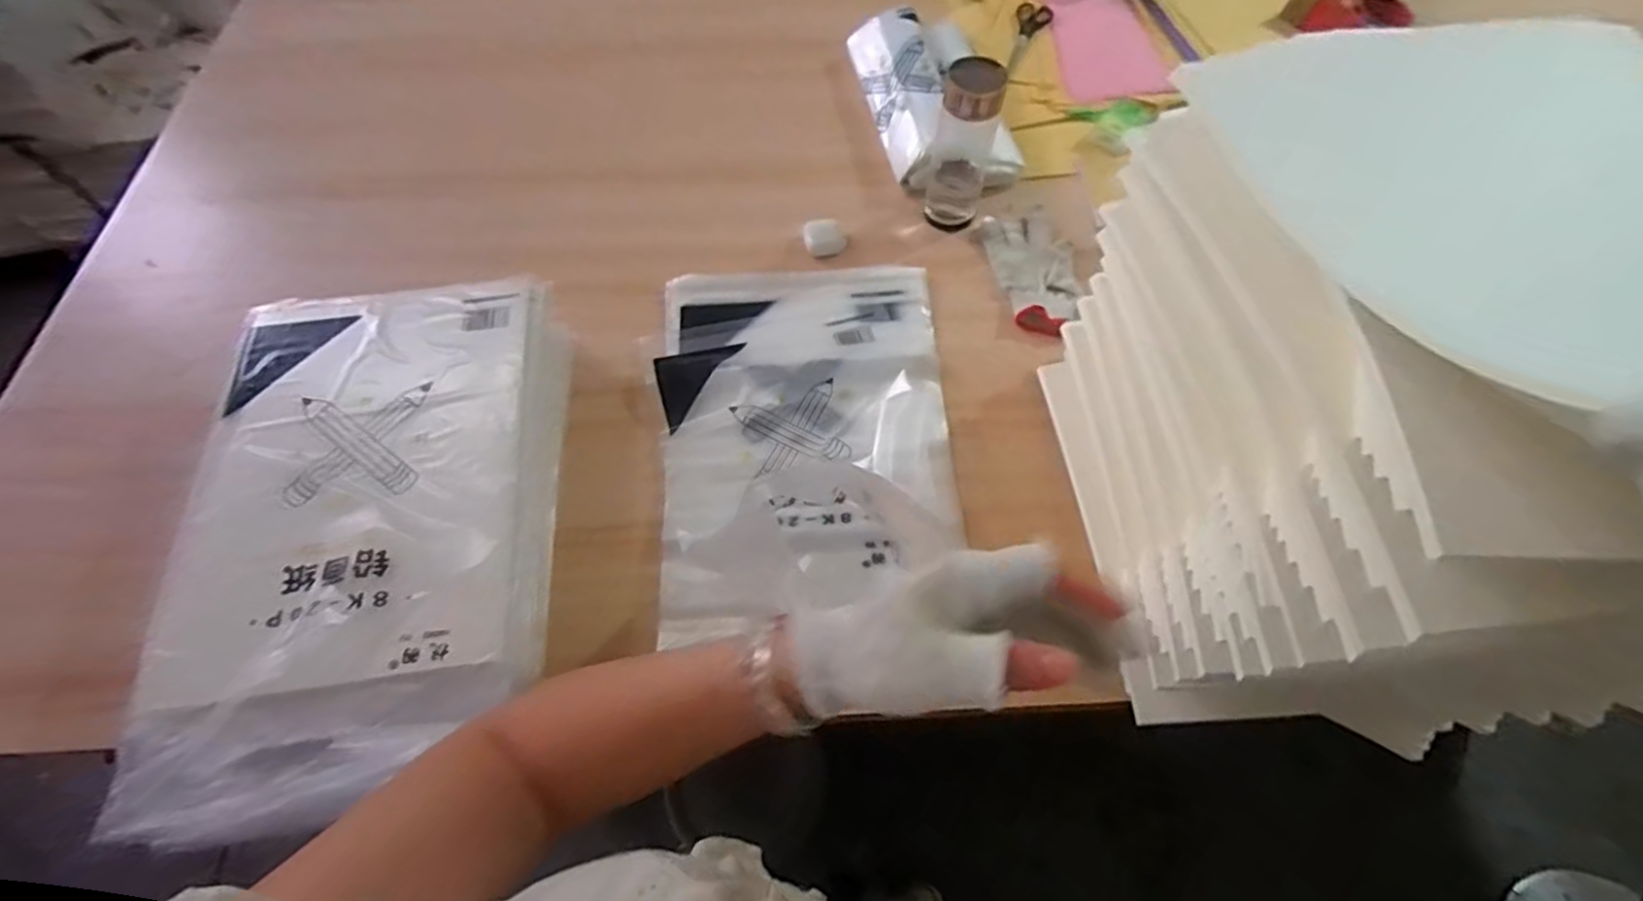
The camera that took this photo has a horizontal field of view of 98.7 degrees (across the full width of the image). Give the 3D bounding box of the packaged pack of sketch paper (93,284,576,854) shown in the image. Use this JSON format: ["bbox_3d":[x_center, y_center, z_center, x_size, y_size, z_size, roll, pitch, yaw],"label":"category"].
[{"bbox_3d":[-0.392,0.072,0.631,0.299,0.126,0.471,-6,63,-3],"label":"packaged pack of sketch paper"}]

